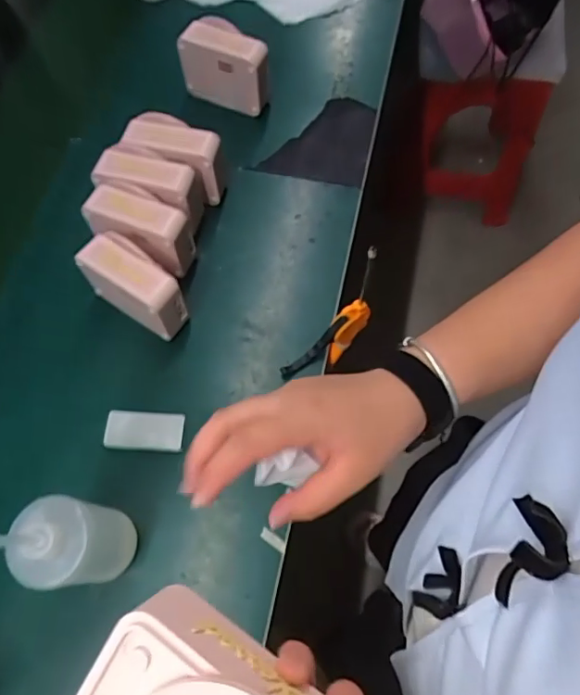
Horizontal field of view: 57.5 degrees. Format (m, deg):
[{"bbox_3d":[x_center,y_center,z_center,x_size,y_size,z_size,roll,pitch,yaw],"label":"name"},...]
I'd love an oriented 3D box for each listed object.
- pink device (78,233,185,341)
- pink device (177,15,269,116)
[{"bbox_3d":[-0.189,-0.071,0.658,0.128,0.104,0.057,35,73,15],"label":"pink device"},{"bbox_3d":[-0.093,-0.416,0.798,0.130,0.114,0.064,15,69,8],"label":"pink device"}]

